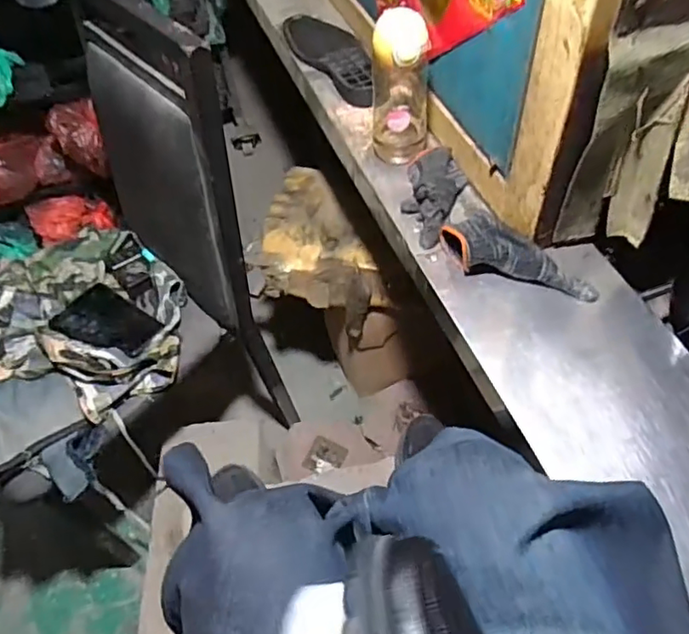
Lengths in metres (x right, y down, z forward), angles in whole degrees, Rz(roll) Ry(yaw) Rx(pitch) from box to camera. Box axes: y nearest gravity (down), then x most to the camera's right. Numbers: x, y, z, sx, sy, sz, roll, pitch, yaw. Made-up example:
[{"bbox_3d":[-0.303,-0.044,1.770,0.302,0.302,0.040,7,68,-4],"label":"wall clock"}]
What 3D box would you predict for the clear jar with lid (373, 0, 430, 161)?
[{"bbox_3d":[0.075,-0.293,0.762,0.072,0.200,0.074,-2,55,3],"label":"clear jar with lid"}]

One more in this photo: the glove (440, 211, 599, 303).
[{"bbox_3d":[0.202,-0.067,0.689,0.193,0.043,0.069,25,60,20],"label":"glove"}]

